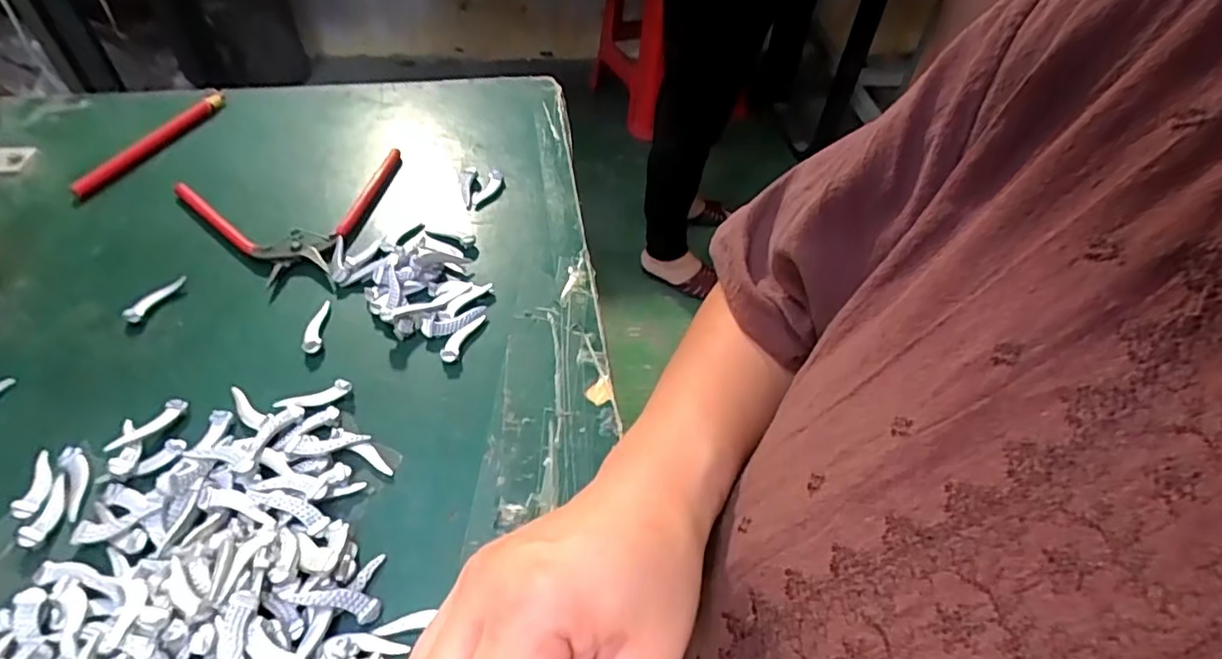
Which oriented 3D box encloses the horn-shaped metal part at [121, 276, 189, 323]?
[{"bbox_3d":[-0.275,-0.019,0.376,0.009,0.009,0.040,26,54,18],"label":"horn-shaped metal part"}]

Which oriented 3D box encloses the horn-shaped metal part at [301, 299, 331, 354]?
[{"bbox_3d":[-0.174,-0.003,0.365,0.011,0.005,0.039,-5,50,-7],"label":"horn-shaped metal part"}]

